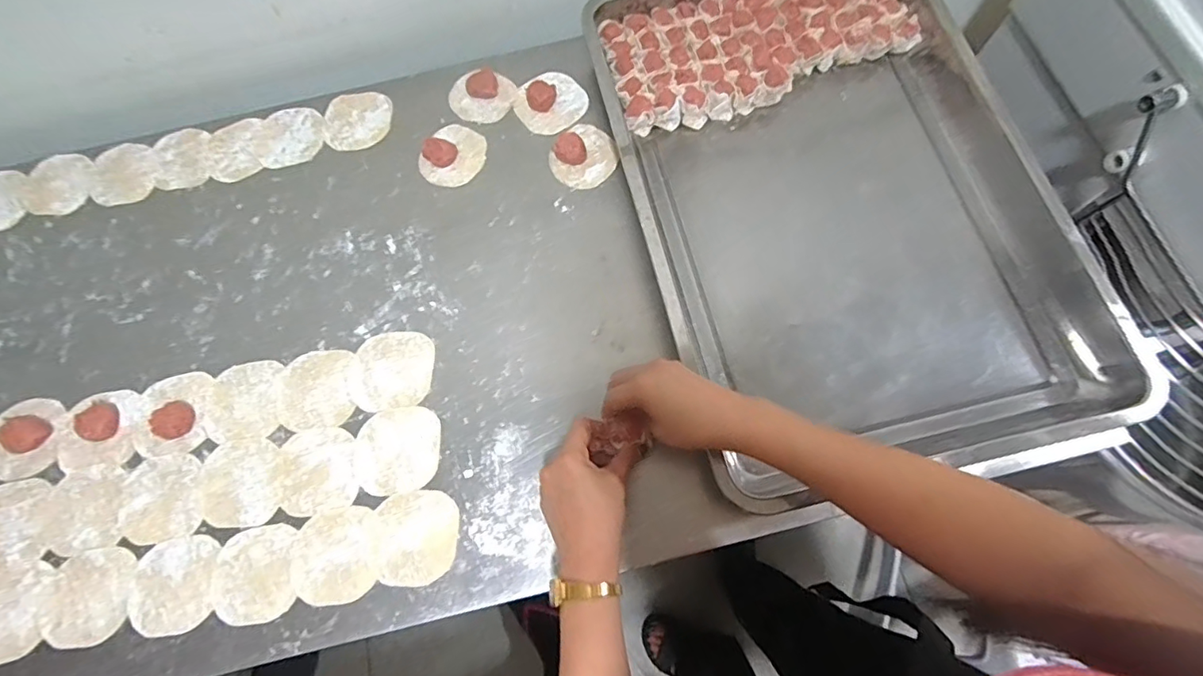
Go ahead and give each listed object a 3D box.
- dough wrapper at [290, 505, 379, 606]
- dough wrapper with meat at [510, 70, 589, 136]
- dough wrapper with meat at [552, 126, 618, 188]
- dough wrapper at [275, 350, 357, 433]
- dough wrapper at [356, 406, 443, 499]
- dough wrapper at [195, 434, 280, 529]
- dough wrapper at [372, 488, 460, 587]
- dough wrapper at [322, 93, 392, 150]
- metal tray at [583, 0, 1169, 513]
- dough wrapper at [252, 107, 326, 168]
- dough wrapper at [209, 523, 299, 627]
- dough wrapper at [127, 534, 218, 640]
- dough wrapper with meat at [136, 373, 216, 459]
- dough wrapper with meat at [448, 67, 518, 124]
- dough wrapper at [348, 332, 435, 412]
[{"bbox_3d":[-0.245,0.199,0.482,0.074,0.004,0.080,-15,71,-2],"label":"dough wrapper"},{"bbox_3d":[-0.060,-0.283,0.621,0.082,0.020,0.078,-1,71,2],"label":"dough wrapper with meat"},{"bbox_3d":[-0.018,-0.208,0.597,0.072,0.020,0.079,32,75,13],"label":"dough wrapper with meat"},{"bbox_3d":[-0.288,0.052,0.531,0.076,0.004,0.080,-13,71,-2],"label":"dough wrapper"},{"bbox_3d":[-0.196,0.107,0.507,0.081,0.004,0.081,-5,71,1],"label":"dough wrapper"},{"bbox_3d":[-0.349,0.137,0.505,0.077,0.004,0.084,-10,71,-1],"label":"dough wrapper"},{"bbox_3d":[-0.170,0.181,0.482,0.078,0.004,0.079,-3,71,2],"label":"dough wrapper"},{"bbox_3d":[-0.293,-0.262,0.636,0.078,0.004,0.080,-8,71,0],"label":"dough wrapper"},{"bbox_3d":[0.228,-0.164,0.554,0.388,0.049,0.603,-14,71,-2],"label":"metal tray"},{"bbox_3d":[-0.374,-0.243,0.635,0.081,0.006,0.083,-16,71,-3],"label":"dough wrapper"},{"bbox_3d":[-0.315,0.214,0.478,0.075,0.004,0.079,-13,71,-2],"label":"dough wrapper"},{"bbox_3d":[-0.389,0.223,0.477,0.075,0.004,0.078,-9,71,-1],"label":"dough wrapper"},{"bbox_3d":[-0.427,0.073,0.521,0.074,0.019,0.080,-8,71,0],"label":"dough wrapper with meat"},{"bbox_3d":[-0.144,-0.289,0.627,0.078,0.022,0.065,-2,71,2],"label":"dough wrapper with meat"},{"bbox_3d":[-0.211,0.032,0.532,0.080,0.004,0.079,2,71,3],"label":"dough wrapper"}]

